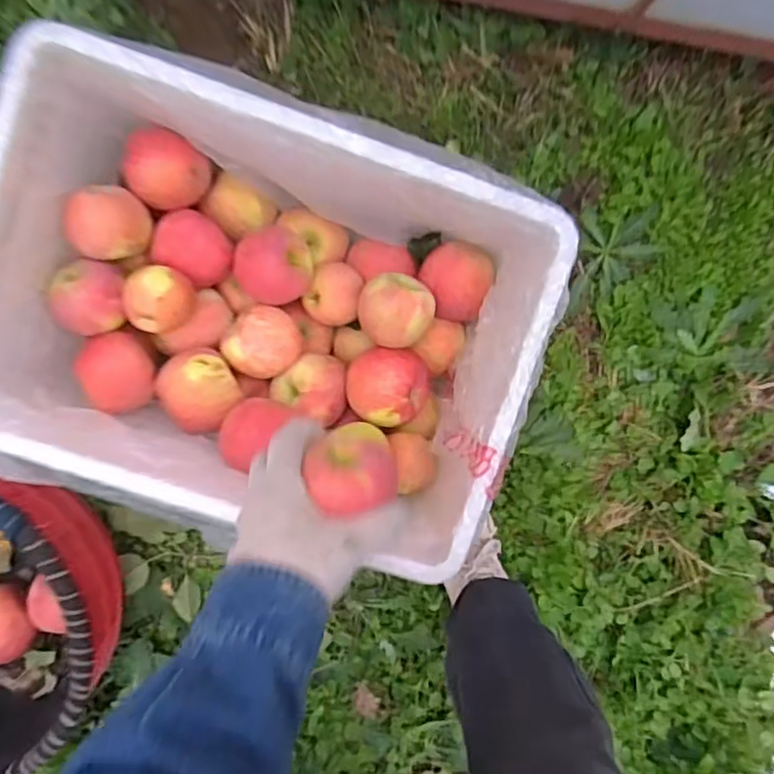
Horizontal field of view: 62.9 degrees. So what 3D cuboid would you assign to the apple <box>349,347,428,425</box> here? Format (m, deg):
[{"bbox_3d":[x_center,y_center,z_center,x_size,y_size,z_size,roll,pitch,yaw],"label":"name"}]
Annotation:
[{"bbox_3d":[0.002,-0.001,0.695,0.089,0.071,0.081,0,97,-3],"label":"apple"}]

